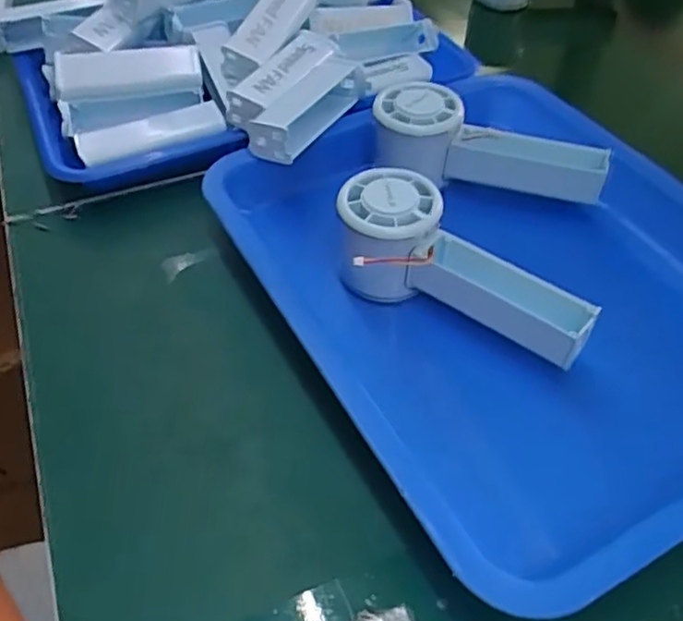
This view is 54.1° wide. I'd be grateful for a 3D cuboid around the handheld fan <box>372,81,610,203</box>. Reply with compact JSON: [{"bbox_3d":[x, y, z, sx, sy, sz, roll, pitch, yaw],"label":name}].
[{"bbox_3d":[0.093,-0.103,0.438,0.151,0.055,0.048,17,54,3],"label":"handheld fan"}]

